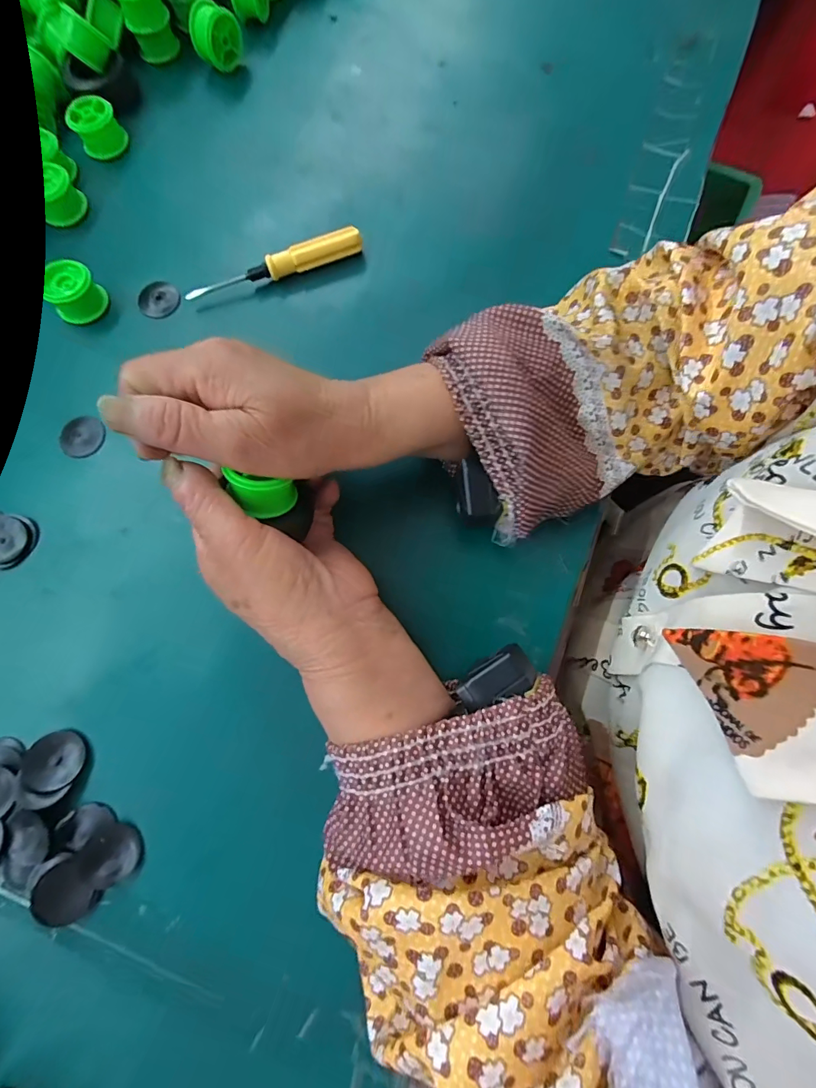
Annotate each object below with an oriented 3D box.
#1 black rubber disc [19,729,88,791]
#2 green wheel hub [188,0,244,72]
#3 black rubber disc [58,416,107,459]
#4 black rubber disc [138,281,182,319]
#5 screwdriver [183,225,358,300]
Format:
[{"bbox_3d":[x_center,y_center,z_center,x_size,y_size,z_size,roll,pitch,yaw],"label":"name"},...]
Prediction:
[{"bbox_3d":[-0.190,0.116,0.232,0.031,0.007,0.027,2,76,1],"label":"black rubber disc"},{"bbox_3d":[-0.151,-0.399,0.343,0.035,0.036,0.023,-34,78,-6],"label":"green wheel hub"},{"bbox_3d":[-0.208,-0.069,0.277,0.027,0.004,0.027,0,76,1],"label":"black rubber disc"},{"bbox_3d":[-0.174,-0.170,0.305,0.029,0.008,0.023,-43,79,-9],"label":"black rubber disc"},{"bbox_3d":[-0.091,-0.191,0.300,0.123,0.021,0.012,-17,76,-3],"label":"screwdriver"}]

